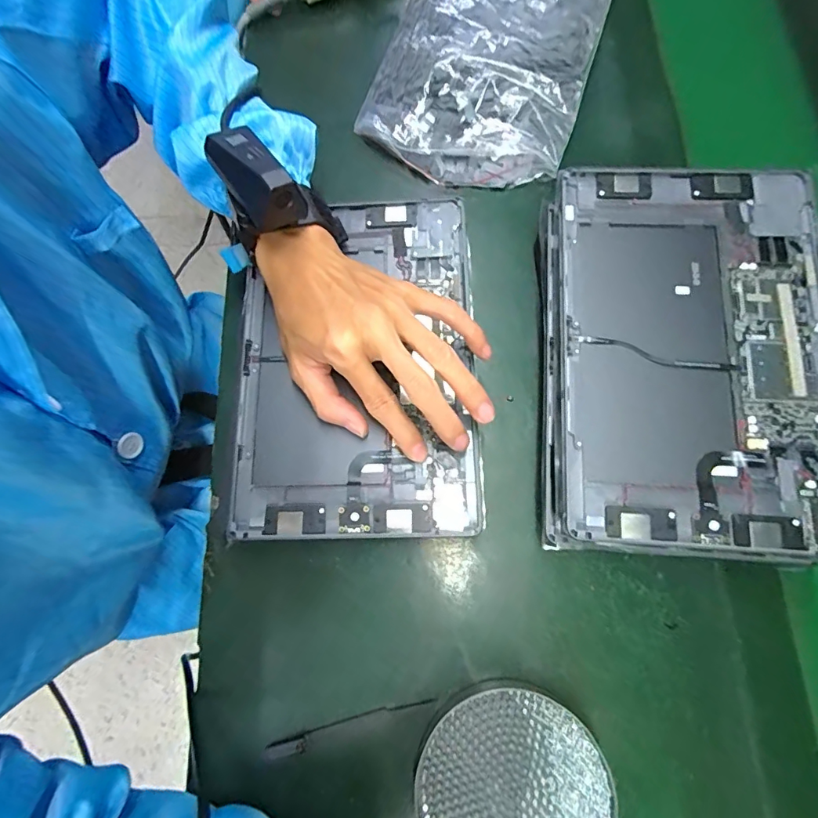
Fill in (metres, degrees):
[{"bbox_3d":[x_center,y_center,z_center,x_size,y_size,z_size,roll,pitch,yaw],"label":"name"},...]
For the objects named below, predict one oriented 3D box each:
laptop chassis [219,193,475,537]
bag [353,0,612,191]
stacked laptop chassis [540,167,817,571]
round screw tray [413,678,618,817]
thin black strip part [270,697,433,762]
[{"bbox_3d":[-0.040,-0.035,0.333,0.169,0.016,0.251,-2,75,0],"label":"laptop chassis"},{"bbox_3d":[0.073,-0.322,0.408,0.177,0.034,0.261,18,76,5],"label":"bag"},{"bbox_3d":[0.183,-0.033,0.319,0.173,0.071,0.258,4,75,1],"label":"stacked laptop chassis"},{"bbox_3d":[0.061,0.229,0.276,0.110,0.020,0.108,0,75,0],"label":"round screw tray"},{"bbox_3d":[-0.038,0.203,0.294,0.112,0.007,0.010,-18,76,-5],"label":"thin black strip part"}]

